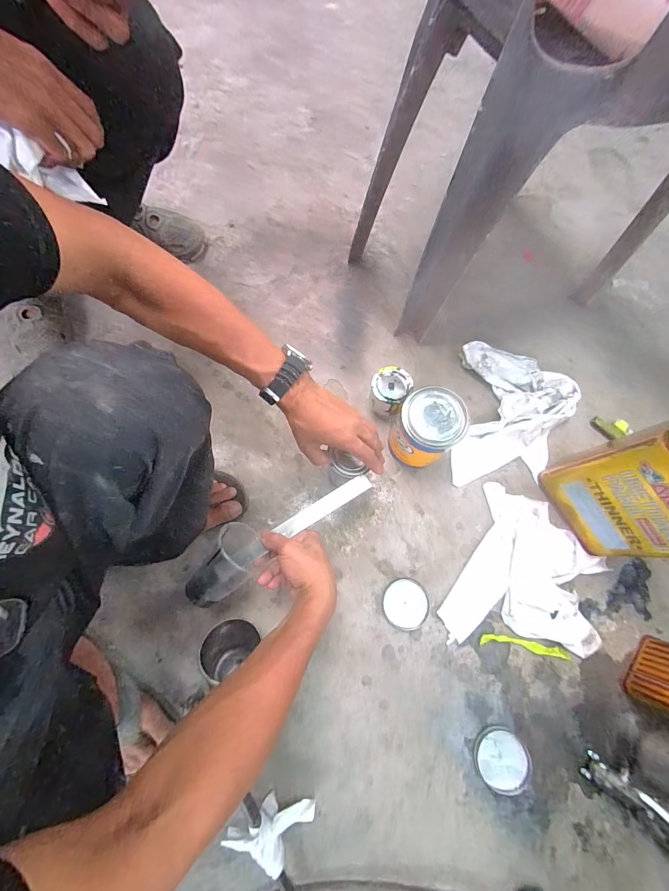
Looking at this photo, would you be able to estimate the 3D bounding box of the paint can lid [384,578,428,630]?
[{"bbox_3d":[0.120,0.265,0.560,0.074,0.006,0.075,0,74,-1],"label":"paint can lid"}]

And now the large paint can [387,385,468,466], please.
[{"bbox_3d":[0.157,-0.025,0.581,0.108,0.133,0.102,0,74,-1],"label":"large paint can"}]

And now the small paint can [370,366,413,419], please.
[{"bbox_3d":[0.104,-0.104,0.635,0.068,0.063,0.073,0,74,-1],"label":"small paint can"}]

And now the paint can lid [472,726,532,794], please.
[{"bbox_3d":[0.250,0.467,0.498,0.076,0.014,0.076,-10,74,-4],"label":"paint can lid"}]

